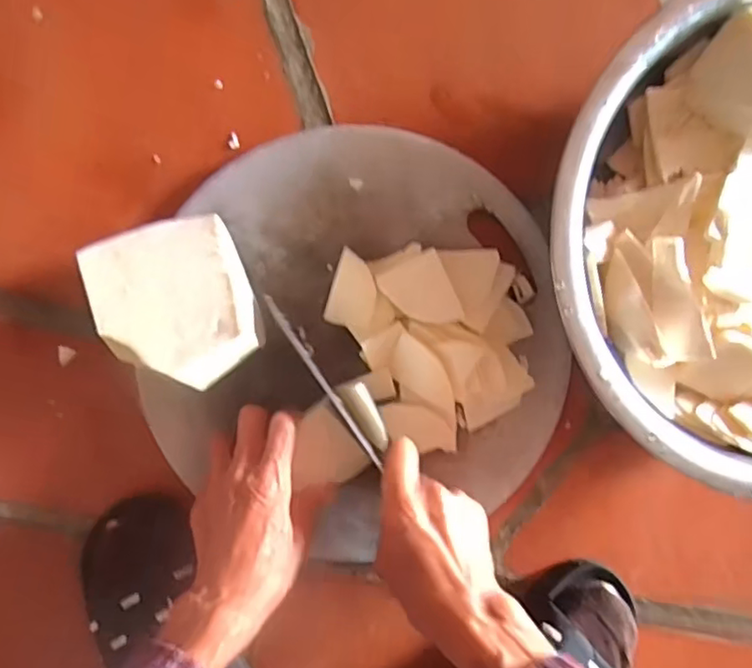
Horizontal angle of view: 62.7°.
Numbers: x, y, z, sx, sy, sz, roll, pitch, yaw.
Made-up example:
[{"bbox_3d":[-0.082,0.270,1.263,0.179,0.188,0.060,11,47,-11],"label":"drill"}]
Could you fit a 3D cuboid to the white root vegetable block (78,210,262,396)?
[{"bbox_3d":[-0.129,-0.017,0.404,0.095,0.044,0.110,-20,67,-8],"label":"white root vegetable block"}]

